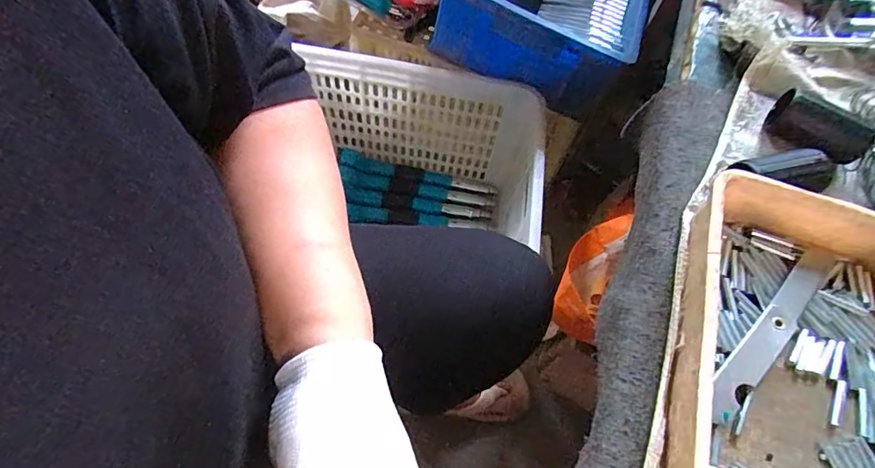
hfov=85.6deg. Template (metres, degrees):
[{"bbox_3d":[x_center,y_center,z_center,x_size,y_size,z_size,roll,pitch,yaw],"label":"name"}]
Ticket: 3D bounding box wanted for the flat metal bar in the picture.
[{"bbox_3d":[0.205,0.057,0.288,0.149,0.004,0.019,-39,71,-23],"label":"flat metal bar"}]

